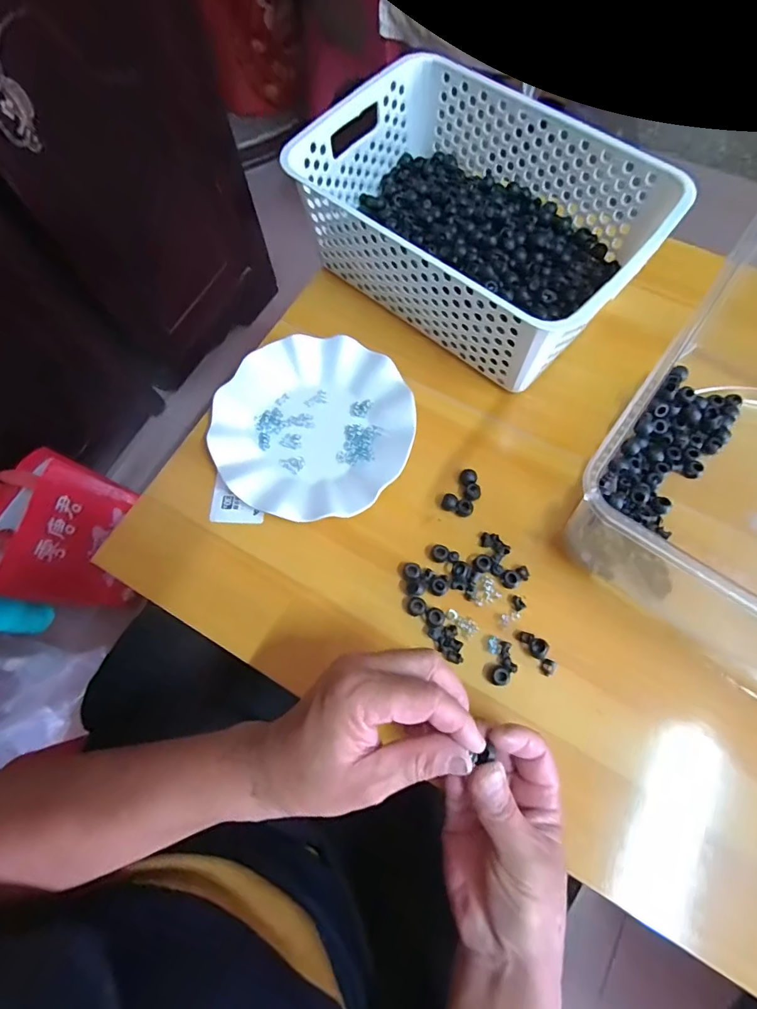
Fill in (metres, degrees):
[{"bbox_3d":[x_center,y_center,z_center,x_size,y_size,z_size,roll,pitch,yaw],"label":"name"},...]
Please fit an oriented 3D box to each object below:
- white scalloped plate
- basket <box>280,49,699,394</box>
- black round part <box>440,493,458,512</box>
[{"bbox_3d":[-0.061,-0.072,0.433,0.179,0.023,0.176,-1,70,1],"label":"white scalloped plate"},{"bbox_3d":[0.090,-0.268,0.444,0.304,0.103,0.201,38,76,14],"label":"basket"},{"bbox_3d":[0.063,-0.002,0.412,0.013,0.010,0.015,22,72,9],"label":"black round part"}]

